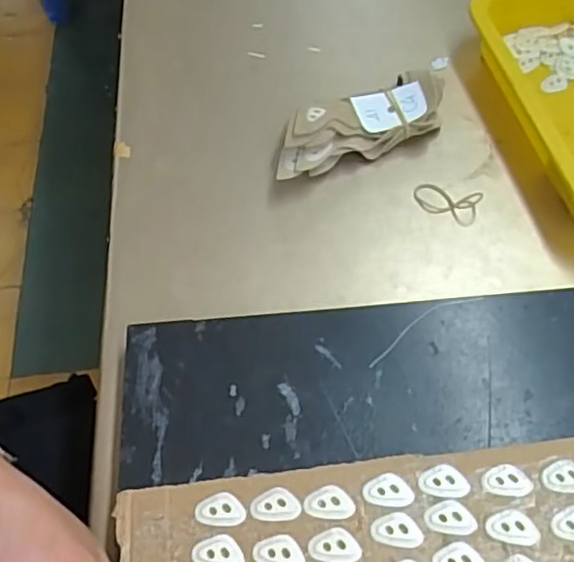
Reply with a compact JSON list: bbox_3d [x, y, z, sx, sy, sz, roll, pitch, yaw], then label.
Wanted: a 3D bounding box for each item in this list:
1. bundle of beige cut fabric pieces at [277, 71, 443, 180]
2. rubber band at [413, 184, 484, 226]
[{"bbox_3d":[0.054,-0.119,0.478,0.142,0.045,0.046,-23,61,-11],"label":"bundle of beige cut fabric pieces"},{"bbox_3d":[0.116,-0.059,0.462,0.047,0.006,0.027,22,62,15],"label":"rubber band"}]

